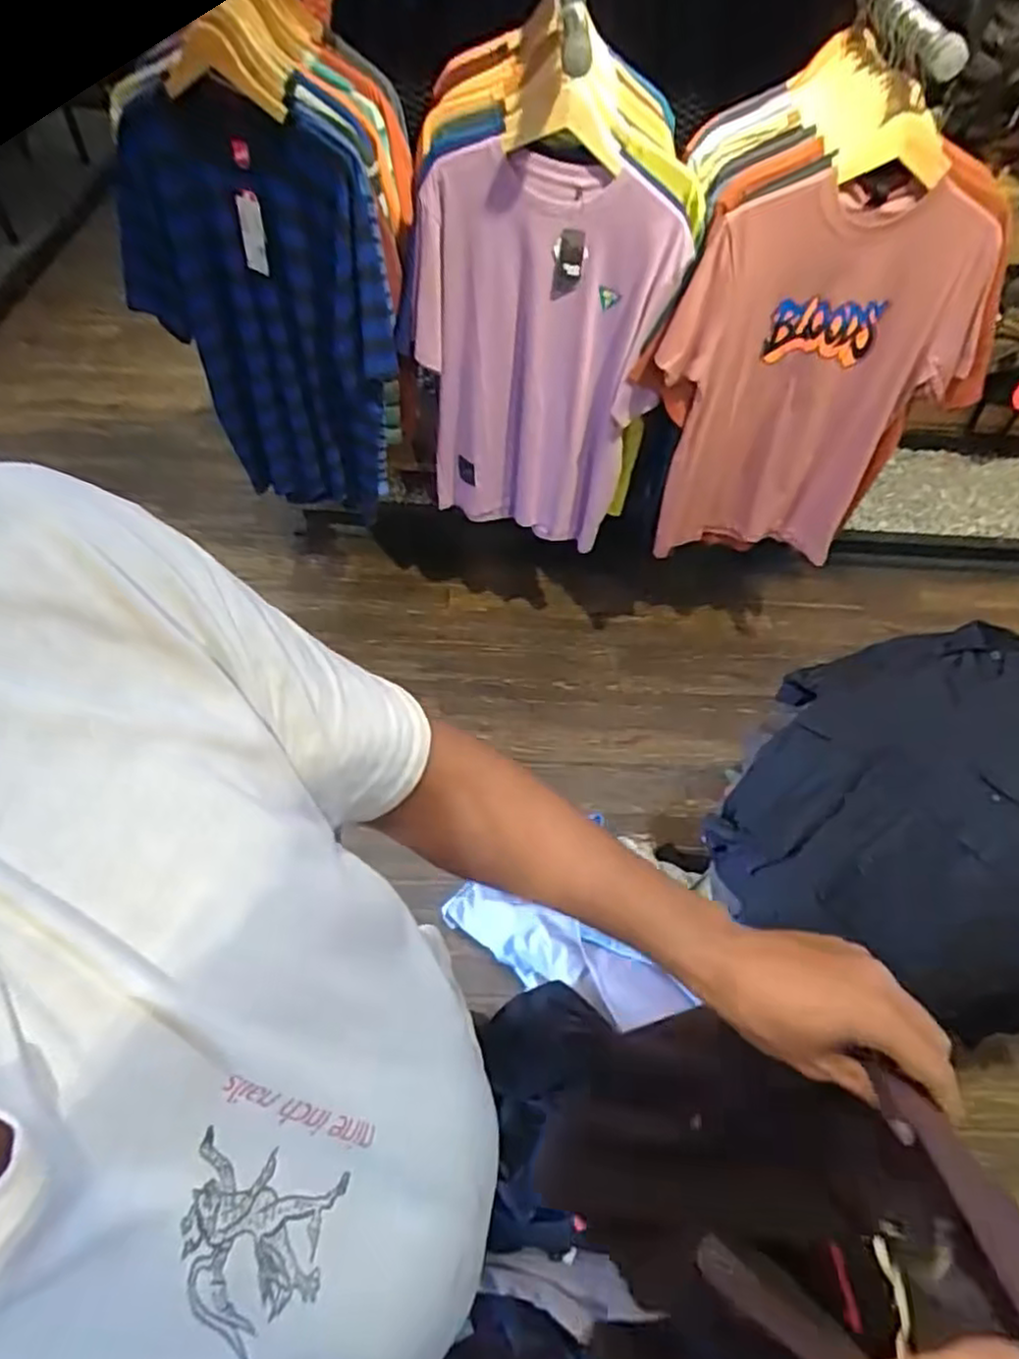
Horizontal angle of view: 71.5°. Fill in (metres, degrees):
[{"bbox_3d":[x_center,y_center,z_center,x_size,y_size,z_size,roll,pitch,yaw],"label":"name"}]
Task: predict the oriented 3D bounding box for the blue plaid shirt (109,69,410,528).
[{"bbox_3d":[-0.526,-0.708,1.537,0.599,0.889,0.197,21,56,10],"label":"blue plaid shirt"}]

